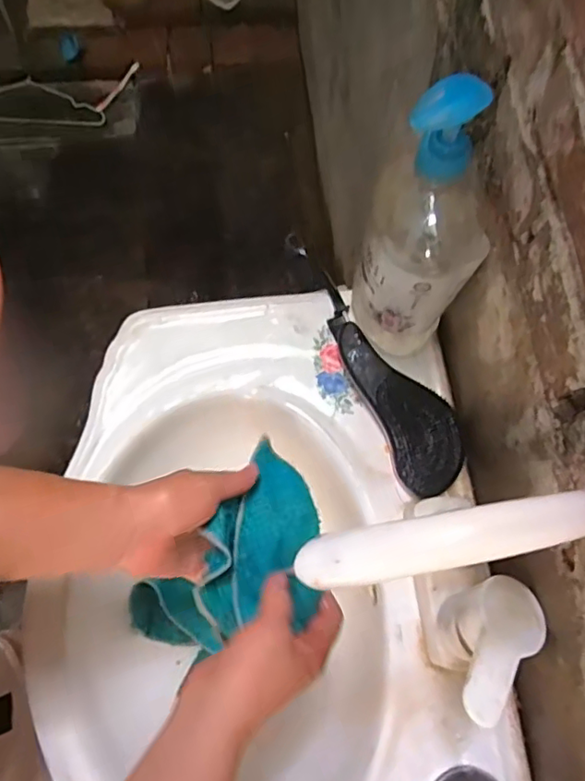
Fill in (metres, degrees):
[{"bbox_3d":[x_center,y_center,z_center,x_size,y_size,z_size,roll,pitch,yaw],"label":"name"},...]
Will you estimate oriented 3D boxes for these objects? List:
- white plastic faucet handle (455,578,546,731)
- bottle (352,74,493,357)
[{"bbox_3d":[0.140,0.184,0.406,0.057,0.032,0.108,32,43,10],"label":"white plastic faucet handle"},{"bbox_3d":[0.101,-0.115,0.465,0.091,0.261,0.077,39,78,12],"label":"bottle"}]

